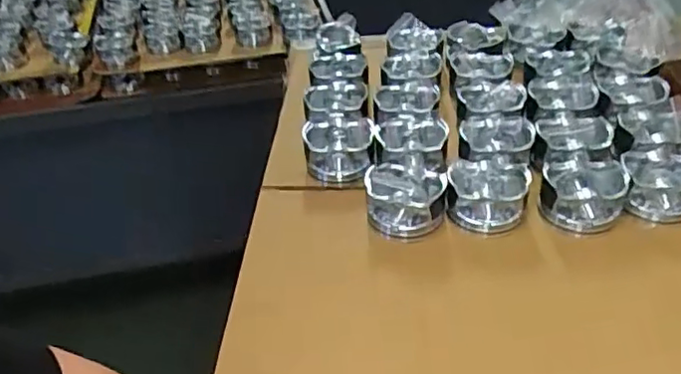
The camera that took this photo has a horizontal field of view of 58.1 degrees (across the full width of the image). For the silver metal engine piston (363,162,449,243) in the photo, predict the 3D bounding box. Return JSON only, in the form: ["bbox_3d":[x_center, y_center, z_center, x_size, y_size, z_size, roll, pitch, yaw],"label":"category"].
[{"bbox_3d":[0.068,0.012,0.637,0.081,0.042,0.074,-3,39,2],"label":"silver metal engine piston"}]

